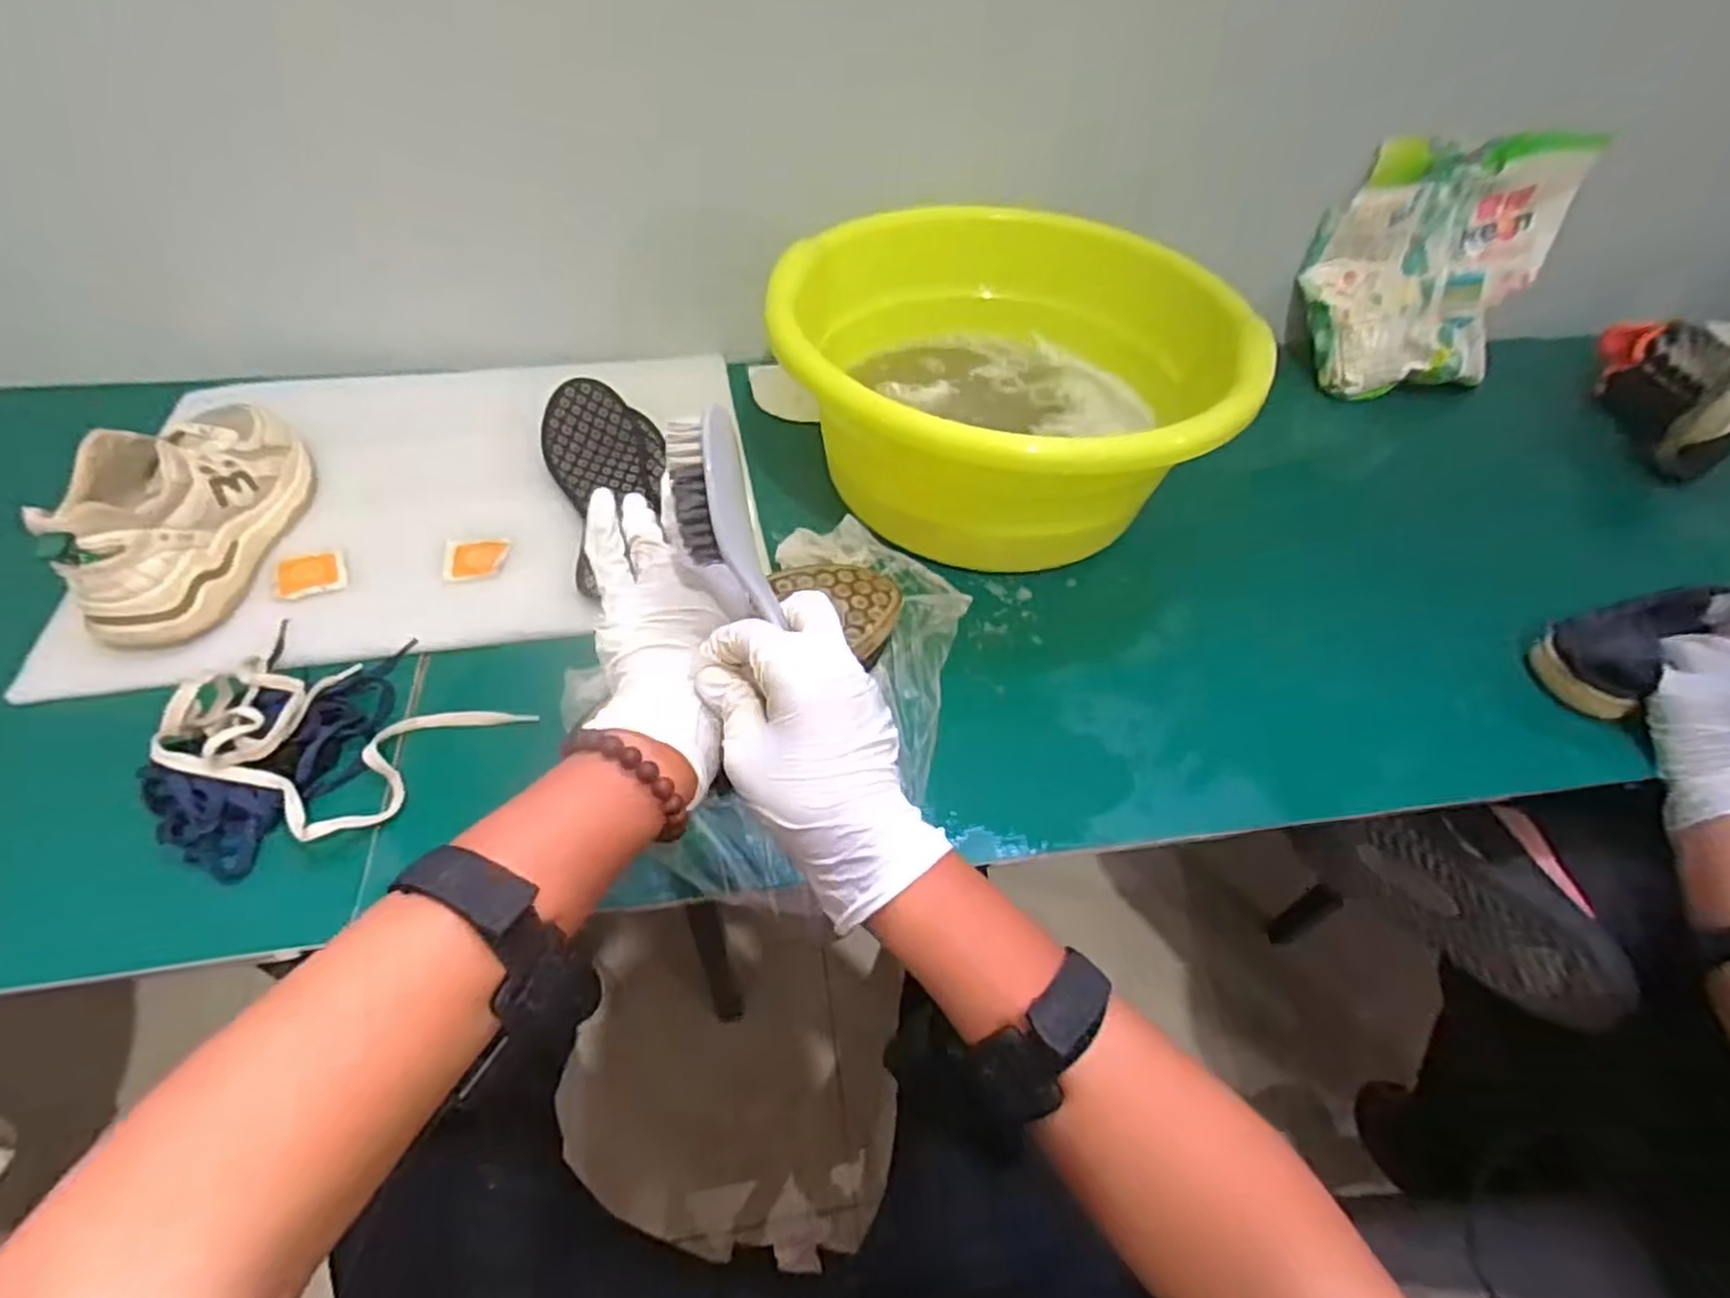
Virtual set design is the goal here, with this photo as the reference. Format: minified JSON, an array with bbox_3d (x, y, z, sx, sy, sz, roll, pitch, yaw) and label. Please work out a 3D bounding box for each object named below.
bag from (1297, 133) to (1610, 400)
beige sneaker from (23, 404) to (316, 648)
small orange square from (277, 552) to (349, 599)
[{"bbox_3d":[0.600,-0.402,0.800,0.229,0.203,0.141,-2,51,-6],"label":"bag"},{"bbox_3d":[-0.504,-0.115,0.566,0.085,0.092,0.229,3,51,-2],"label":"beige sneaker"},{"bbox_3d":[-0.427,-0.059,0.586,0.047,0.015,0.044,-20,55,-19],"label":"small orange square"}]

